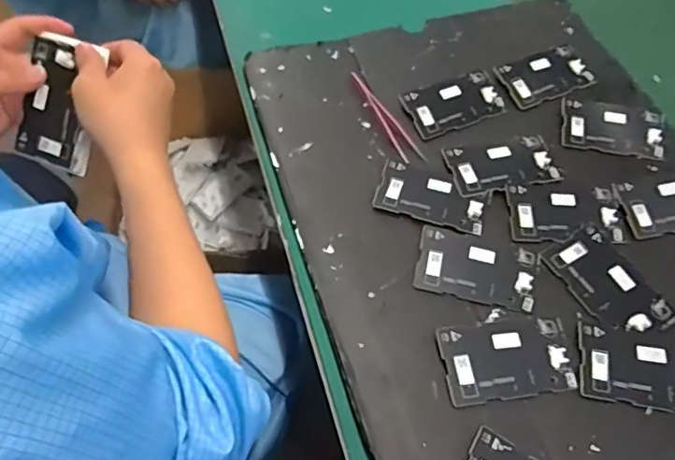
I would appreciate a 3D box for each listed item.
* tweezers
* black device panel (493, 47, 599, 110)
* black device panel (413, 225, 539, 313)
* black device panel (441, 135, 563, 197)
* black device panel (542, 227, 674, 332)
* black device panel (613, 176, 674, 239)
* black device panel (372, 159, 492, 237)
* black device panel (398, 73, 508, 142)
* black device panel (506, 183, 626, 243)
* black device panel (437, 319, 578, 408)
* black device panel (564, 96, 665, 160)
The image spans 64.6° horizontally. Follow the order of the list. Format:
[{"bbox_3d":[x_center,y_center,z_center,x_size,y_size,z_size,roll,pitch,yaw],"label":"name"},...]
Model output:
[{"bbox_3d":[0.046,-0.114,0.534,0.020,0.004,0.133,-23,60,-14],"label":"tweezers"},{"bbox_3d":[0.219,-0.163,0.564,0.097,0.007,0.056,-20,60,-13],"label":"black device panel"},{"bbox_3d":[0.116,0.030,0.442,0.096,0.005,0.057,13,58,8],"label":"black device panel"},{"bbox_3d":[0.153,-0.061,0.497,0.095,0.007,0.054,-9,58,-6],"label":"black device panel"},{"bbox_3d":[0.222,0.044,0.434,0.058,0.009,0.095,-25,61,-15],"label":"black device panel"},{"bbox_3d":[0.303,-0.025,0.481,0.099,0.008,0.056,-10,58,-7],"label":"black device panel"},{"bbox_3d":[0.085,-0.030,0.479,0.097,0.005,0.052,18,59,11],"label":"black device panel"},{"bbox_3d":[0.117,-0.131,0.540,0.097,0.004,0.060,-20,60,-13],"label":"black device panel"},{"bbox_3d":[0.201,-0.015,0.471,0.098,0.006,0.056,5,58,3],"label":"black device panel"},{"bbox_3d":[0.126,0.096,0.400,0.094,0.007,0.056,-8,58,-5],"label":"black device panel"},{"bbox_3d":[0.272,-0.102,0.526,0.096,0.008,0.059,8,58,5],"label":"black device panel"}]

